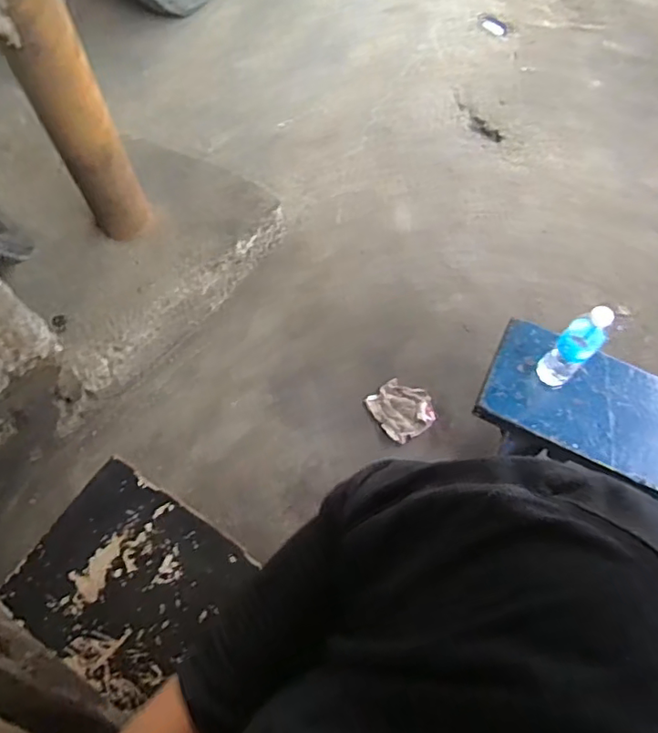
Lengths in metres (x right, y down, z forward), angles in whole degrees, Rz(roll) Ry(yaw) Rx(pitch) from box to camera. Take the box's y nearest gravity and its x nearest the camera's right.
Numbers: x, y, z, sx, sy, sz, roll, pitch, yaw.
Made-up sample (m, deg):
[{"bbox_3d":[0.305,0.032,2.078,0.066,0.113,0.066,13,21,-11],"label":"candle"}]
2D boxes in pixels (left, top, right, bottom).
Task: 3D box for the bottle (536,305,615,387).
[{"bbox_3d":[0.441,-0.037,0.984,0.062,0.219,0.069,-39,73,-16],"label":"bottle"}]

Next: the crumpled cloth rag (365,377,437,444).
[{"bbox_3d":[0.201,0.115,1.516,0.153,0.025,0.167,-37,72,-15],"label":"crumpled cloth rag"}]

